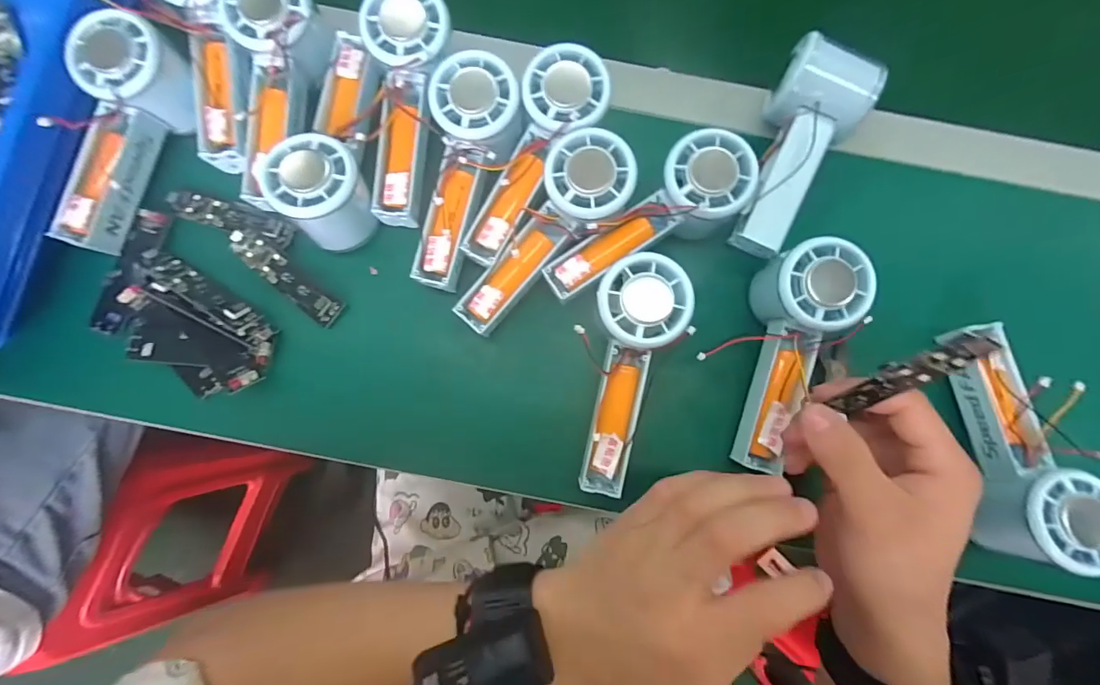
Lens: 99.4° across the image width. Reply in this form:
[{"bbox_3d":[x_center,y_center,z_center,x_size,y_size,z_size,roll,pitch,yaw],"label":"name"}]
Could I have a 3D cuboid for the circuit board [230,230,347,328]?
[{"bbox_3d":[-0.186,-0.047,0.327,0.090,0.007,0.021,39,83,4],"label":"circuit board"}]

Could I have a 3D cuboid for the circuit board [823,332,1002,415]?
[{"bbox_3d":[0.168,0.017,0.222,0.022,0.076,0.005,18,56,-13],"label":"circuit board"}]

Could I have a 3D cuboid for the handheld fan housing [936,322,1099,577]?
[{"bbox_3d":[0.298,0.064,0.301,0.064,0.040,0.148,-1,66,-1],"label":"handheld fan housing"}]

